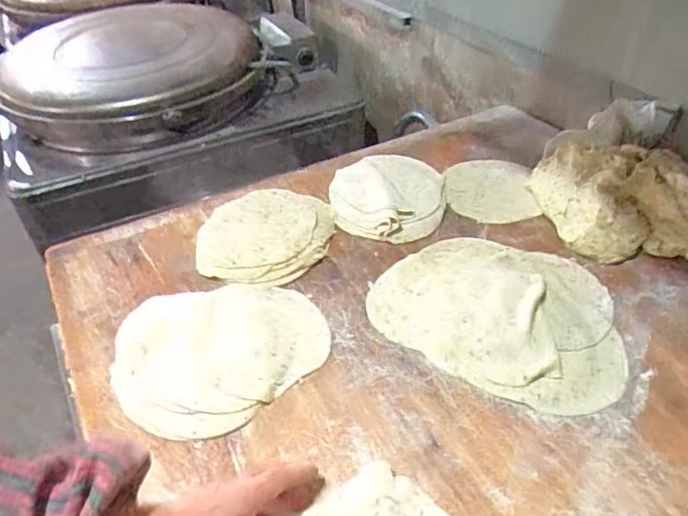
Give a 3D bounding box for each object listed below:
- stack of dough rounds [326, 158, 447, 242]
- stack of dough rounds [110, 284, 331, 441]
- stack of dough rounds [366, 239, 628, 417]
[{"bbox_3d":[0.059,-0.098,0.744,0.152,0.024,0.200,1,43,1],"label":"stack of dough rounds"},{"bbox_3d":[-0.133,0.085,0.562,0.186,0.019,0.209,34,52,31],"label":"stack of dough rounds"},{"bbox_3d":[0.176,0.049,0.588,0.258,0.026,0.214,28,50,27],"label":"stack of dough rounds"}]

